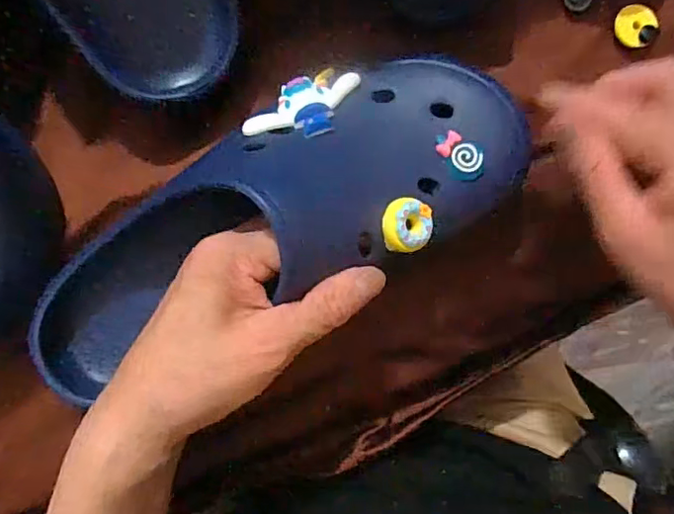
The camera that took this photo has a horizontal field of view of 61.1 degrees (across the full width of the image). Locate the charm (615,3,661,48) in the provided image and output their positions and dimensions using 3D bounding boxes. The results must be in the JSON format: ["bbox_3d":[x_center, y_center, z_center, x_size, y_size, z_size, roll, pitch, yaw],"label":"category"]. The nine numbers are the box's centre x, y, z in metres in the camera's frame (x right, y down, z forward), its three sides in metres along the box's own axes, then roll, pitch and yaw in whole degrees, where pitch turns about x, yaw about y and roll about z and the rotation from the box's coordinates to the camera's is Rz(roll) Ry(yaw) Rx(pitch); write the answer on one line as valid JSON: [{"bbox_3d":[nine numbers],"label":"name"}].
[{"bbox_3d":[0.173,-0.133,0.329,0.023,0.005,0.025,0,87,-1],"label":"charm"}]

